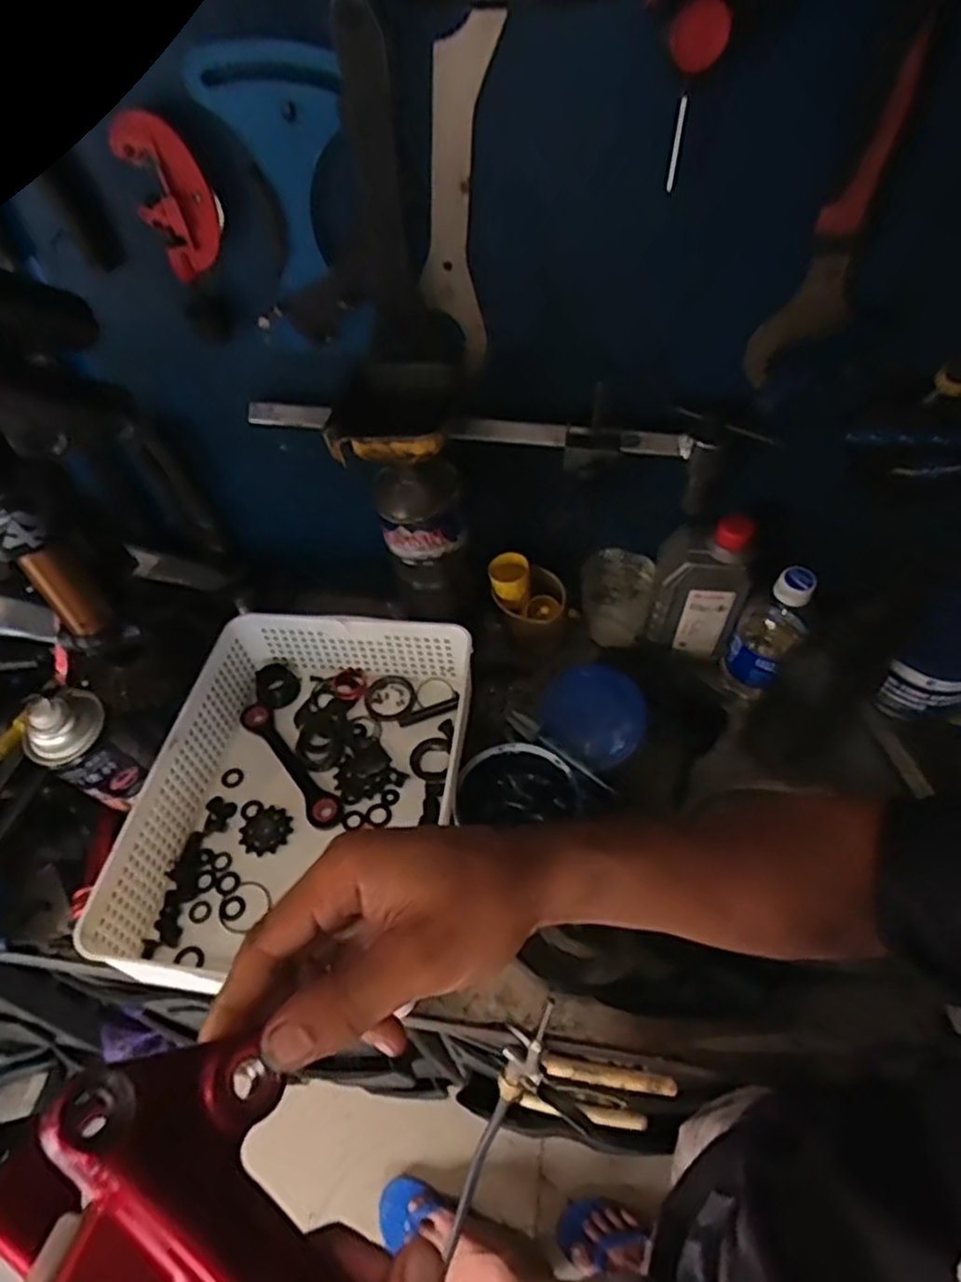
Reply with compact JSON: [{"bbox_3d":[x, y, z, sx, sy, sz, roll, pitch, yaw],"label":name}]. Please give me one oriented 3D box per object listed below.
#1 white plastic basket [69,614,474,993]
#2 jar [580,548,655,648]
[{"bbox_3d":[-0.154,0.129,0.618,0.241,0.083,0.328,7,54,9],"label":"white plastic basket"},{"bbox_3d":[0.138,-0.040,0.733,0.071,0.092,0.057,16,56,15],"label":"jar"}]

